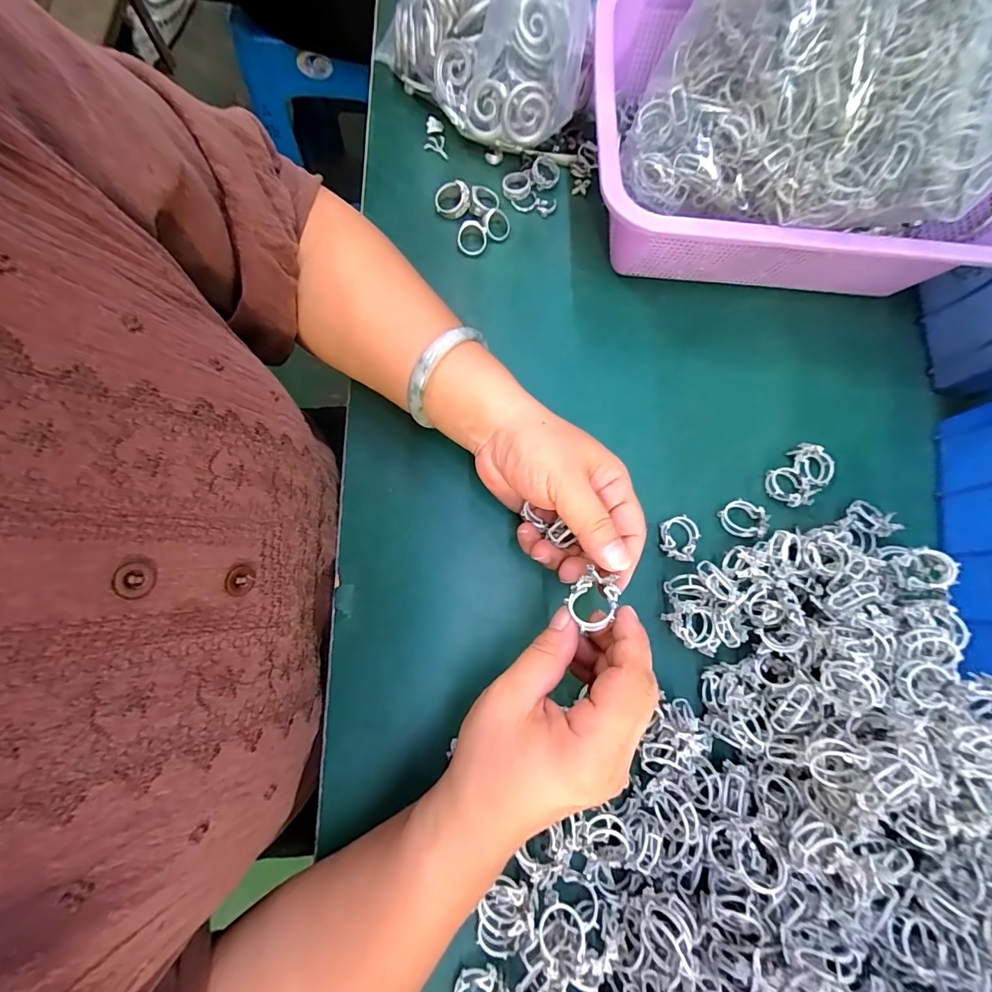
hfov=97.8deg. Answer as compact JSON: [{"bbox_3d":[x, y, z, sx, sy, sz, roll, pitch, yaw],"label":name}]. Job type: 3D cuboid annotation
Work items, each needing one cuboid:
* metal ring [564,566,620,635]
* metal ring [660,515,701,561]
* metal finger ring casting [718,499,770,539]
[{"bbox_3d":[0.050,0.054,0.225,0.023,0.010,0.032,30,79,8],"label":"metal ring"},{"bbox_3d":[0.128,0.030,0.305,0.026,0.015,0.030,21,77,1],"label":"metal ring"},{"bbox_3d":[0.177,0.017,0.312,0.031,0.011,0.025,23,77,2],"label":"metal finger ring casting"}]

